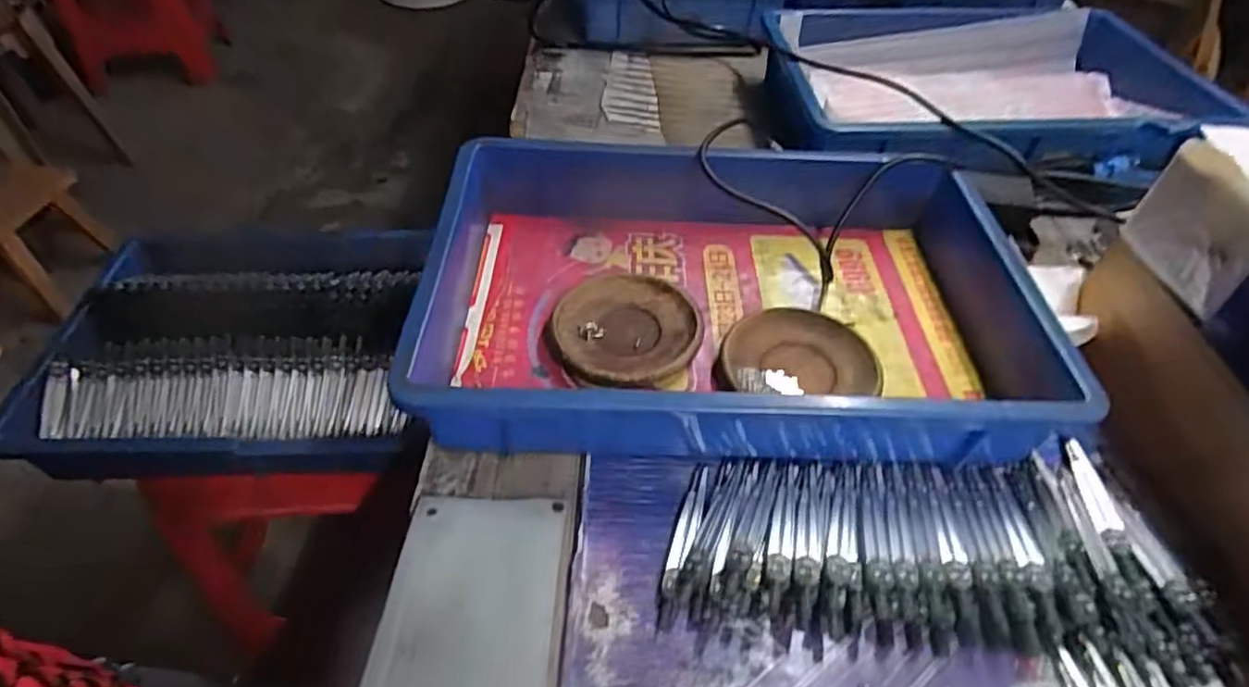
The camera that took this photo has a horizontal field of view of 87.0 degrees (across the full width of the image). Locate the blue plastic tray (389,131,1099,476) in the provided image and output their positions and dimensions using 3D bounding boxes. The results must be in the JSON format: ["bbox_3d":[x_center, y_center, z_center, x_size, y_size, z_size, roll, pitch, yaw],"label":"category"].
[{"bbox_3d":[0.087,-0.044,0.512,0.453,0.076,0.291,1,48,-1],"label":"blue plastic tray"}]

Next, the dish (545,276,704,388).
[{"bbox_3d":[0.000,-0.011,0.513,0.111,0.014,0.118,1,48,-1],"label":"dish"}]

